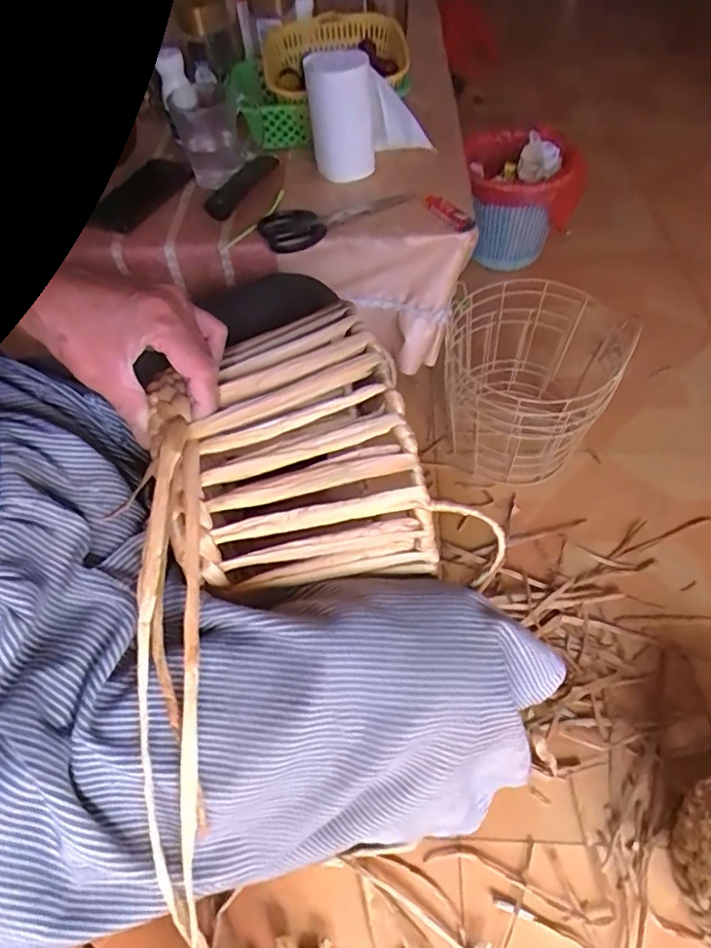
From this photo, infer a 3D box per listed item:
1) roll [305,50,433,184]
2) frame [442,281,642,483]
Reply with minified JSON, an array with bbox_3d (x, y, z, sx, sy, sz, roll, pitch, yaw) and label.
[{"bbox_3d":[0.017,-0.458,0.696,0.155,0.127,0.075,-10,56,-3],"label":"roll"},{"bbox_3d":[0.278,-0.151,0.915,0.259,0.239,0.259,20,59,17],"label":"frame"}]

